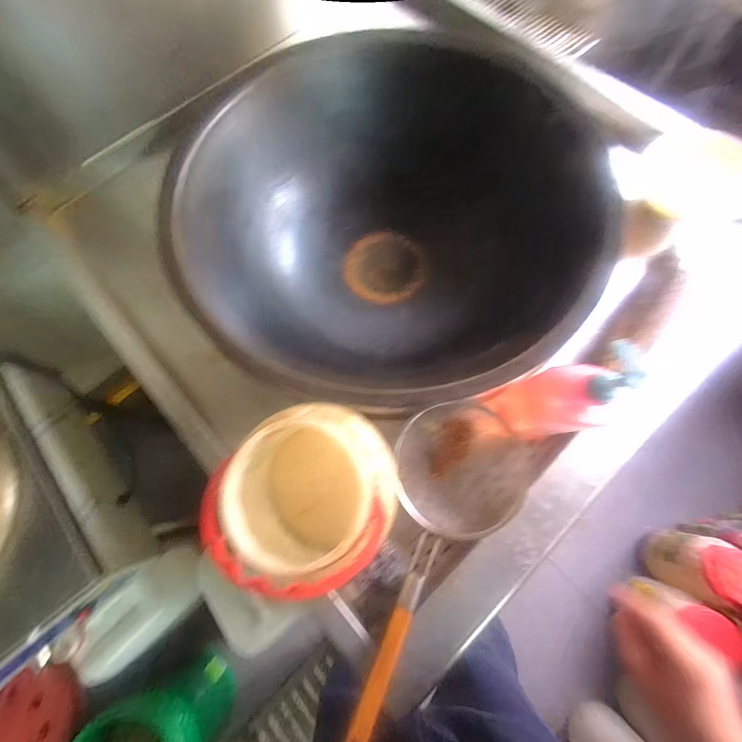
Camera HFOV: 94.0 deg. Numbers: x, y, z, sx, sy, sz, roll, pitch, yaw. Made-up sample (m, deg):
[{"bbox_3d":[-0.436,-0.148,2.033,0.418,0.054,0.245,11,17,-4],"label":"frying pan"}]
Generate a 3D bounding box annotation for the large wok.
[{"bbox_3d":[0.043,-0.292,0.753,0.753,0.288,0.727,-1,73,2],"label":"large wok"}]

